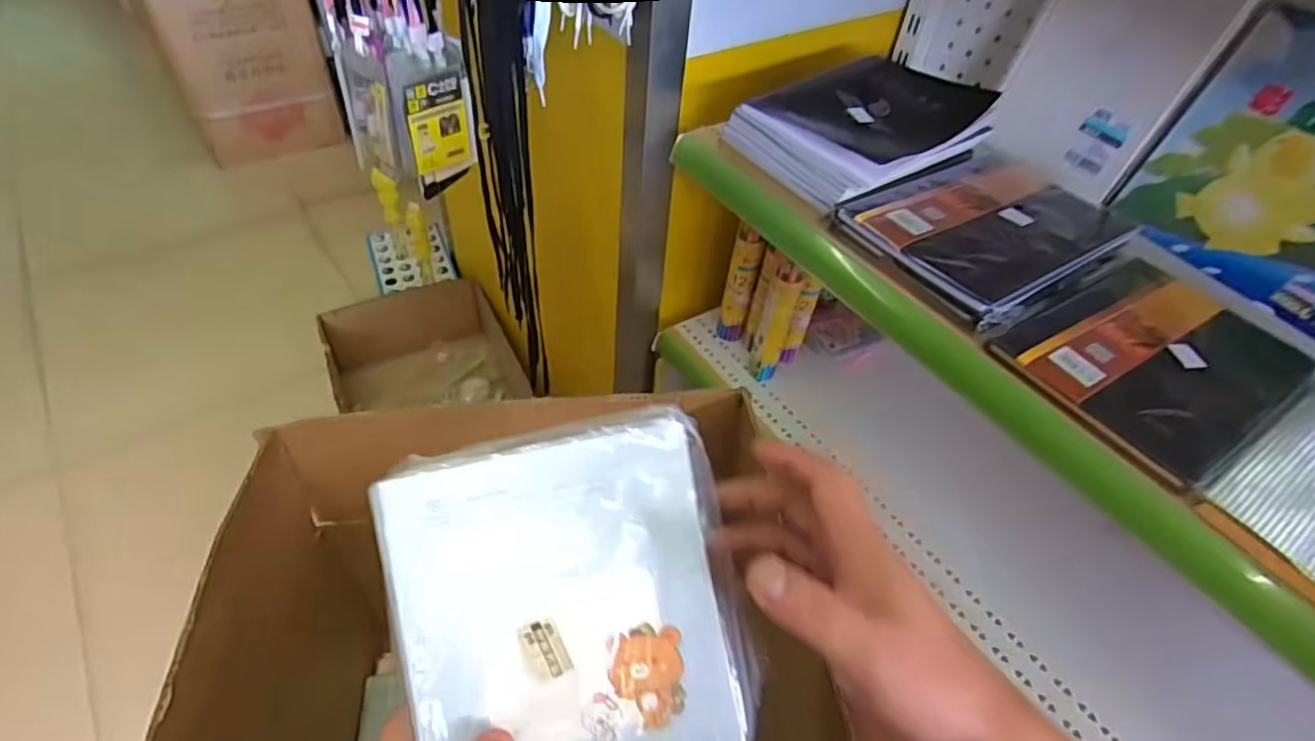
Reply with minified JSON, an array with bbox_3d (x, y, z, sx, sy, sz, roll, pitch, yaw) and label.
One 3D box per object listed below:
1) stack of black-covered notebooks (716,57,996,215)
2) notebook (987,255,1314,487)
[{"bbox_3d":[0.180,-0.224,0.603,0.187,0.054,0.156,-33,59,-30],"label":"stack of black-covered notebooks"},{"bbox_3d":[0.364,-0.012,0.475,0.212,0.015,0.143,-25,55,-25],"label":"notebook"}]

